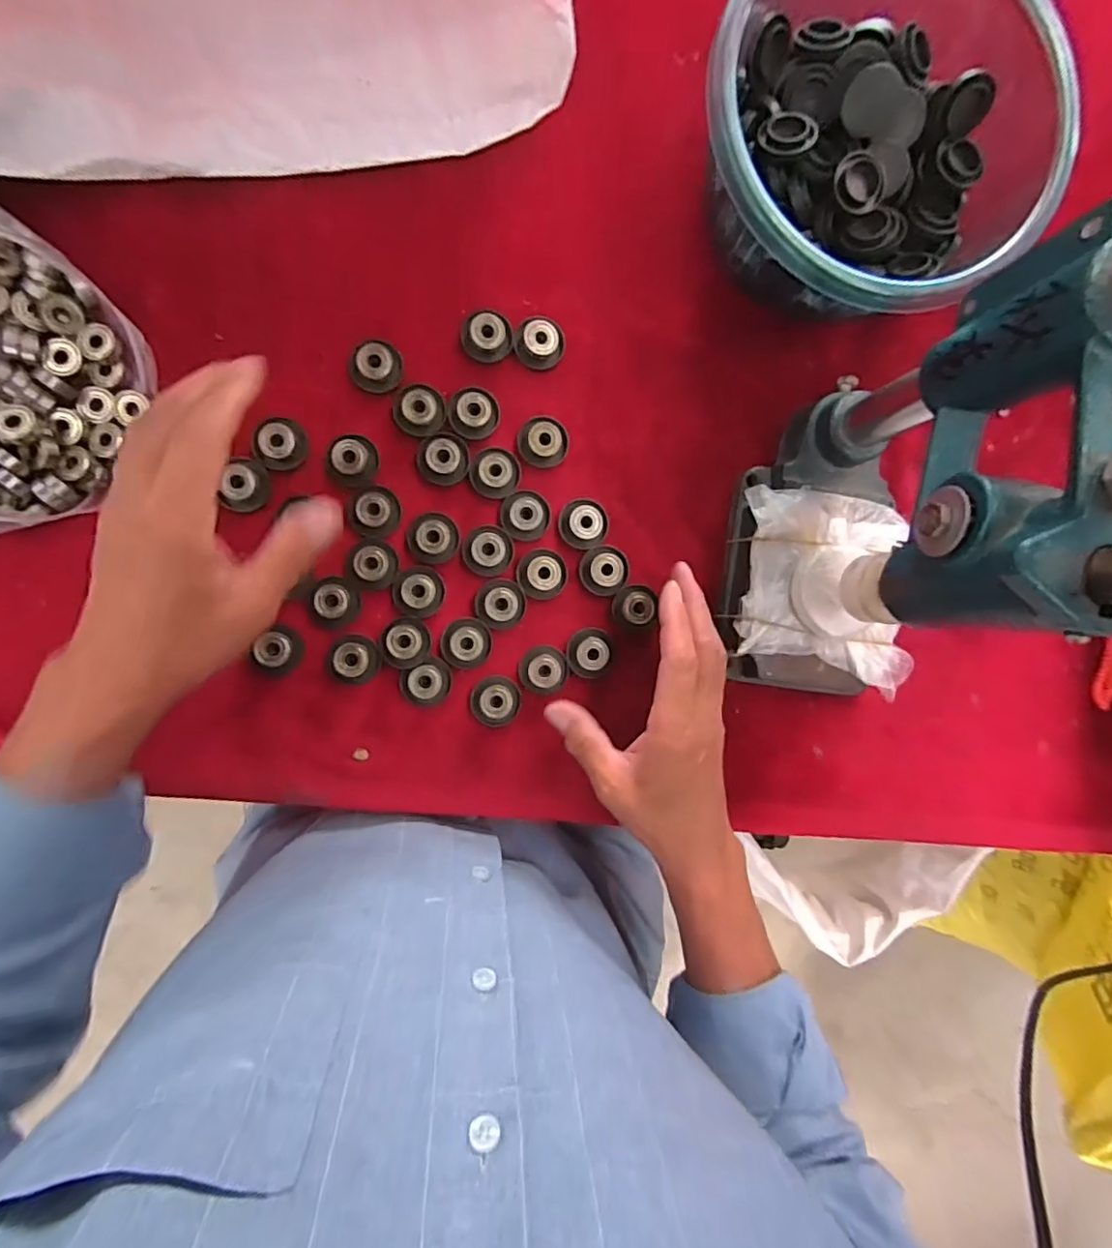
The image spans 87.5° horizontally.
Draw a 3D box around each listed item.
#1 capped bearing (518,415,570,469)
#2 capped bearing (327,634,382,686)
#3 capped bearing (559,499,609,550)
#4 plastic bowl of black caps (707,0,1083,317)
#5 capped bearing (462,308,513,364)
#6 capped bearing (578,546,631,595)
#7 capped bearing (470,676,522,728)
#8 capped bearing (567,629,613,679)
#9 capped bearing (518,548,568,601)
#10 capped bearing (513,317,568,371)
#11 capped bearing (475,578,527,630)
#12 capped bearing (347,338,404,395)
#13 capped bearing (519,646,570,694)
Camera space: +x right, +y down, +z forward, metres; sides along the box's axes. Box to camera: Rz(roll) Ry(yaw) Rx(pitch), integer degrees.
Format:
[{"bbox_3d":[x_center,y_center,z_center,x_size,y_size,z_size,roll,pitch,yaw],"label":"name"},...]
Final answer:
[{"bbox_3d":[-0.008,-0.120,0.380,0.033,0.010,0.032,0,92,-9],"label":"capped bearing"},{"bbox_3d":[-0.130,0.023,0.370,0.032,0.012,0.031,0,92,-9],"label":"capped bearing"},{"bbox_3d":[0.019,-0.066,0.385,0.033,0.011,0.032,2,91,-9],"label":"capped bearing"},{"bbox_3d":[0.180,-0.289,0.354,0.192,0.094,0.186,0,90,-6],"label":"plastic bowl of black caps"},{"bbox_3d":[-0.044,-0.185,0.374,0.032,0.016,0.027,4,91,-9],"label":"capped bearing"},{"bbox_3d":[0.033,-0.036,0.388,0.033,0.009,0.032,0,92,-9],"label":"capped bearing"},{"bbox_3d":[-0.039,0.052,0.381,0.033,0.015,0.033,3,91,-9],"label":"capped bearing"},{"bbox_3d":[0.022,0.019,0.389,0.028,0.017,0.033,30,87,-8],"label":"capped bearing"},{"bbox_3d":[-0.008,-0.033,0.382,0.033,0.009,0.032,0,92,-9],"label":"capped bearing"},{"bbox_3d":[-0.010,-0.183,0.378,0.033,0.011,0.029,9,90,-9],"label":"capped bearing"},{"bbox_3d":[-0.036,-0.013,0.380,0.033,0.013,0.032,0,92,-9],"label":"capped bearing"},{"bbox_3d":[-0.114,-0.162,0.368,0.030,0.019,0.027,4,91,-9],"label":"capped bearing"},{"bbox_3d":[-0.008,0.030,0.386,0.032,0.013,0.031,0,92,-9],"label":"capped bearing"}]

